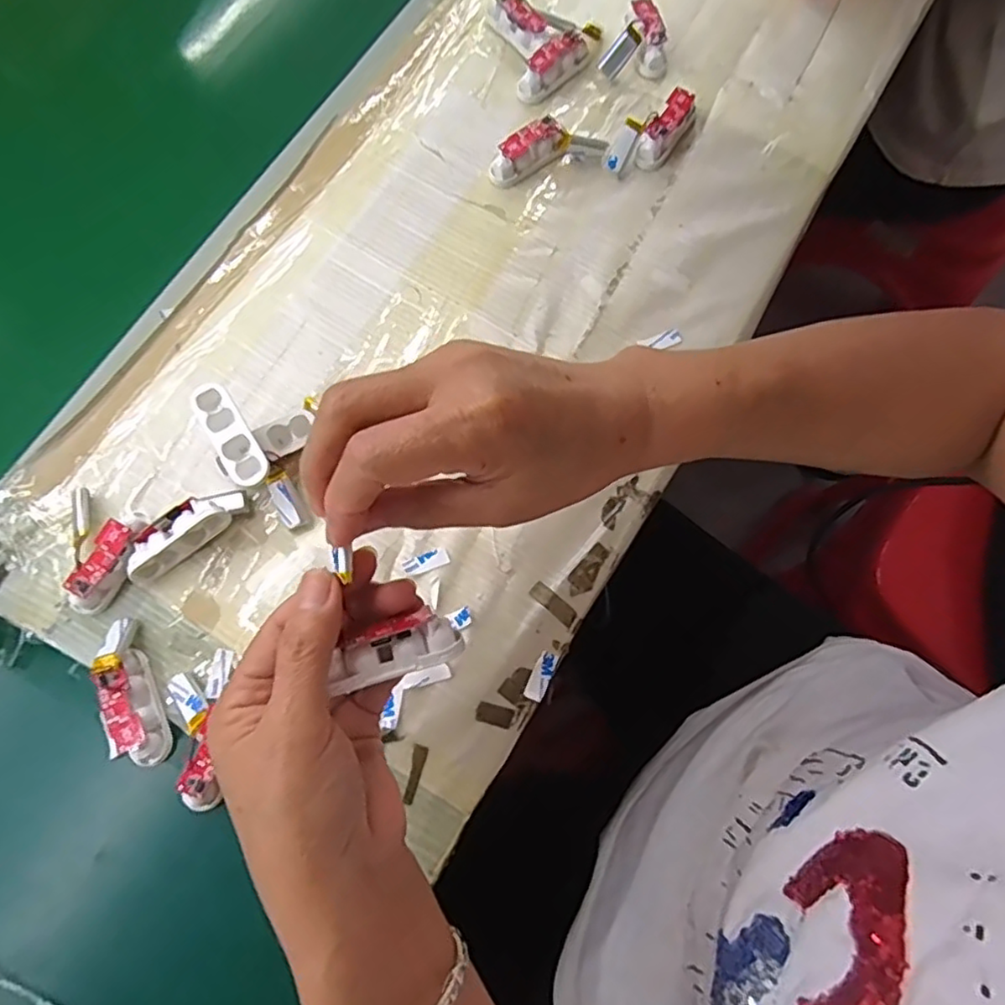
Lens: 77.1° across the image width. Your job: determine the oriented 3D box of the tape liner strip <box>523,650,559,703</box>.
[{"bbox_3d":[0.021,0.094,0.343,0.010,0.004,0.026,25,75,8],"label":"tape liner strip"}]

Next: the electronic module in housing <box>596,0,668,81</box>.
[{"bbox_3d":[0.097,-0.333,0.454,0.046,0.023,0.060,11,74,5],"label":"electronic module in housing"}]

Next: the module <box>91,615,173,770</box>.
[{"bbox_3d":[-0.200,0.101,0.336,0.020,0.025,0.077,-24,74,-6],"label":"module"}]

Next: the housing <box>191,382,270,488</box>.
[{"bbox_3d":[-0.149,-0.037,0.346,0.021,0.011,0.063,-32,75,-8],"label":"housing"}]

